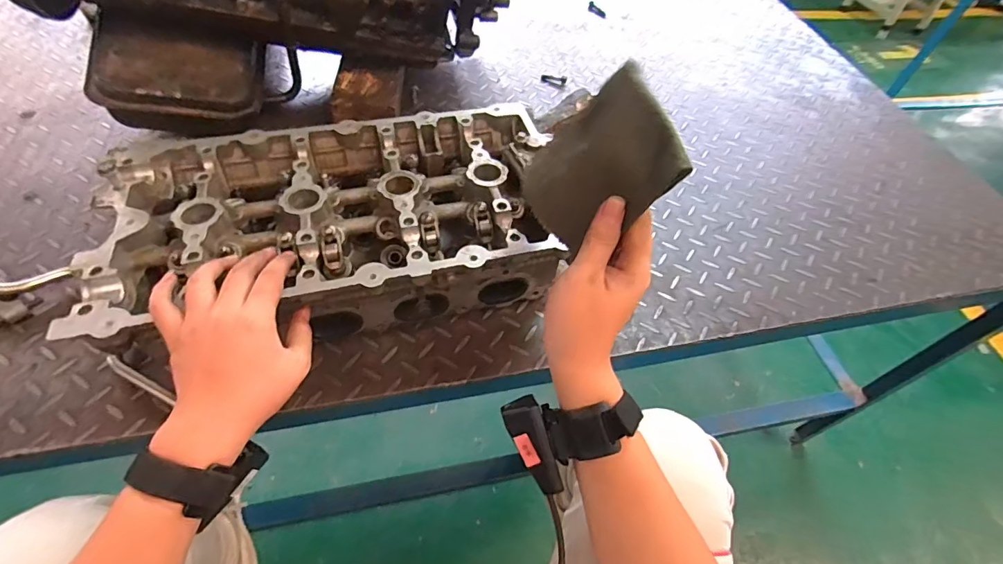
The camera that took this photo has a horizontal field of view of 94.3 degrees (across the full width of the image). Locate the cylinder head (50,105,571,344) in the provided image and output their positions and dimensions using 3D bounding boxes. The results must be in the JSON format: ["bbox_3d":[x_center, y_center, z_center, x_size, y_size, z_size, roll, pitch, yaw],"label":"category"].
[{"bbox_3d":[-0.151,-0.051,0.495,0.429,0.119,0.230,-12,57,-13],"label":"cylinder head"}]

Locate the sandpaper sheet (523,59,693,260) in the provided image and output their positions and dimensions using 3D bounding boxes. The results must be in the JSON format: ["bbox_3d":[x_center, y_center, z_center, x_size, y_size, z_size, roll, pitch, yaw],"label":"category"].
[{"bbox_3d":[0.064,-0.085,0.335,0.009,0.119,0.102,13,56,-40],"label":"sandpaper sheet"}]

